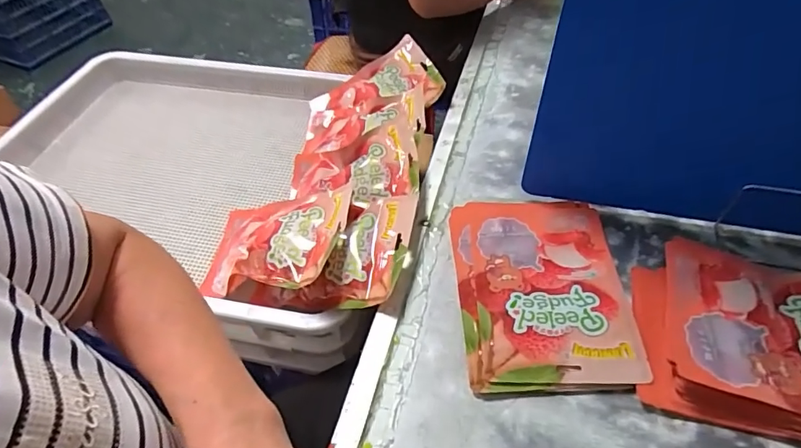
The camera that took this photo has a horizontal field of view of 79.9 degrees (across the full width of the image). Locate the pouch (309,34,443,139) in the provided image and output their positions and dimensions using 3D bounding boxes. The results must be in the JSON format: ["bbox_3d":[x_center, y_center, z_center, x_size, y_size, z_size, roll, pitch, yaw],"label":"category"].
[{"bbox_3d":[-0.052,-0.226,0.803,0.230,0.033,0.127,-20,55,10],"label":"pouch"}]

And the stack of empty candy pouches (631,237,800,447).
[{"bbox_3d":[0.353,0.097,0.438,0.242,0.088,0.179,13,51,14],"label":"stack of empty candy pouches"}]

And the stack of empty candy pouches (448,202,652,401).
[{"bbox_3d":[0.149,0.065,0.522,0.174,0.019,0.241,-2,49,1],"label":"stack of empty candy pouches"}]

